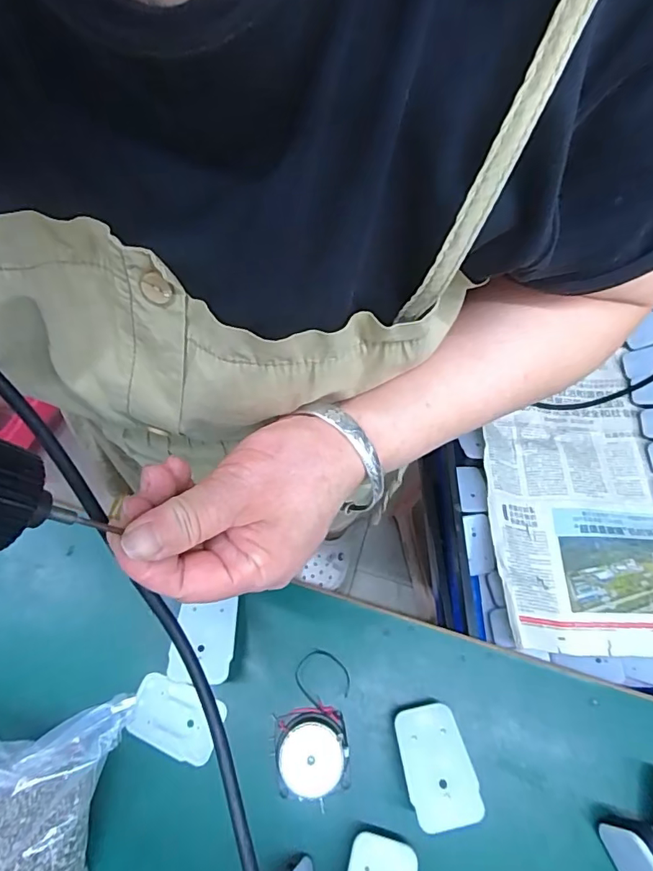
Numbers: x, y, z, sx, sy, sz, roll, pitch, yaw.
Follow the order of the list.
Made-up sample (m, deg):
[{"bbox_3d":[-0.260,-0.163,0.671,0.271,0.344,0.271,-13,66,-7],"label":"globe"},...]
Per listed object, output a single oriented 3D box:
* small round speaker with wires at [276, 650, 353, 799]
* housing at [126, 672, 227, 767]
[{"bbox_3d":[-0.011,0.224,0.352,0.051,0.033,0.053,0,66,-1],"label":"small round speaker with wires"},{"bbox_3d":[-0.113,0.212,0.375,0.067,0.007,0.045,17,67,6],"label":"housing"}]

